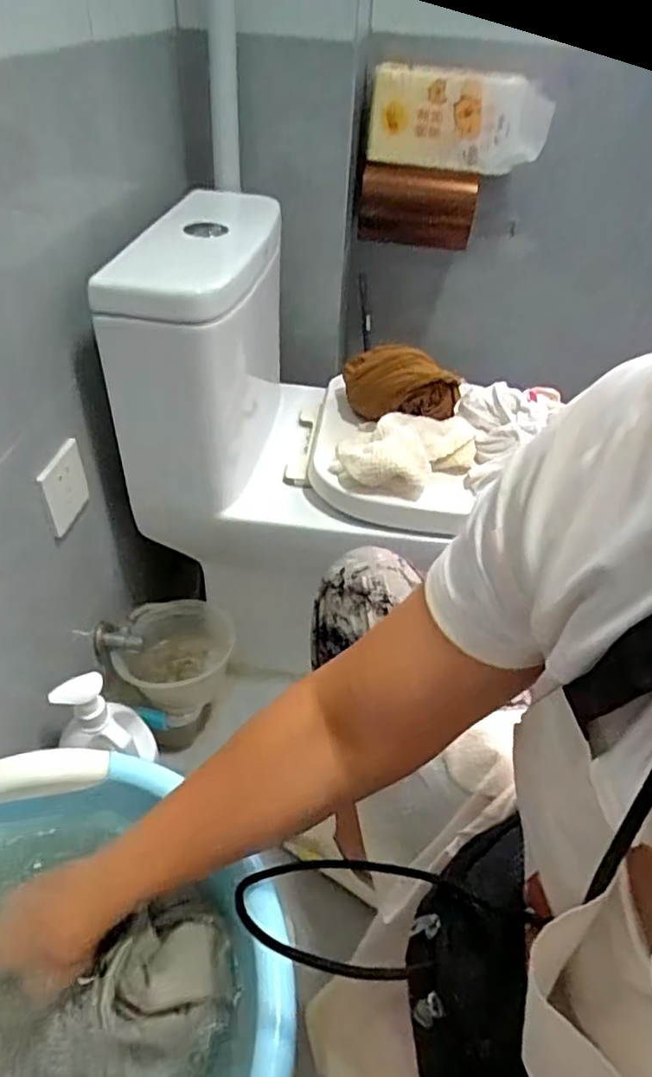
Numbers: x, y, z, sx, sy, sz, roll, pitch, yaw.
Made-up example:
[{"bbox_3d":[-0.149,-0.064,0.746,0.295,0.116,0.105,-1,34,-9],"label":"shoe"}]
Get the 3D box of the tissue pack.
[{"bbox_3d":[0.224,-0.708,1.067,0.298,0.133,0.074,10,42,7],"label":"tissue pack"}]

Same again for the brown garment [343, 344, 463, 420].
[{"bbox_3d":[0.093,-0.216,0.892,0.178,0.084,0.061,29,47,25],"label":"brown garment"}]

